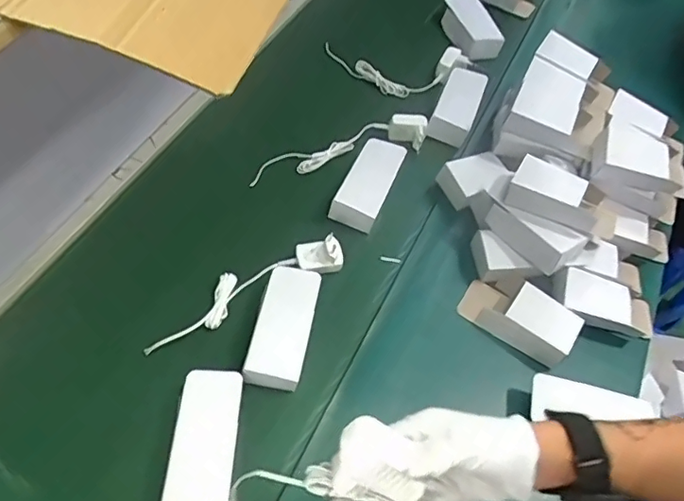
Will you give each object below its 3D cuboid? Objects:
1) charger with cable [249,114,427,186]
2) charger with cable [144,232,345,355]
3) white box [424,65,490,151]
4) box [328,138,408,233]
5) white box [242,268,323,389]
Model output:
[{"bbox_3d":[-0.004,-0.161,0.834,0.276,0.041,0.064,-16,60,-14],"label":"charger with cable"},{"bbox_3d":[-0.123,0.044,0.687,0.265,0.045,0.054,-25,62,-19],"label":"charger with cable"},{"bbox_3d":[0.195,-0.245,0.908,0.065,0.039,0.154,20,58,8],"label":"white box"},{"bbox_3d":[0.038,-0.102,0.798,0.069,0.041,0.147,23,58,10],"label":"box"},{"bbox_3d":[-0.069,0.094,0.663,0.068,0.035,0.154,11,57,3],"label":"white box"}]

